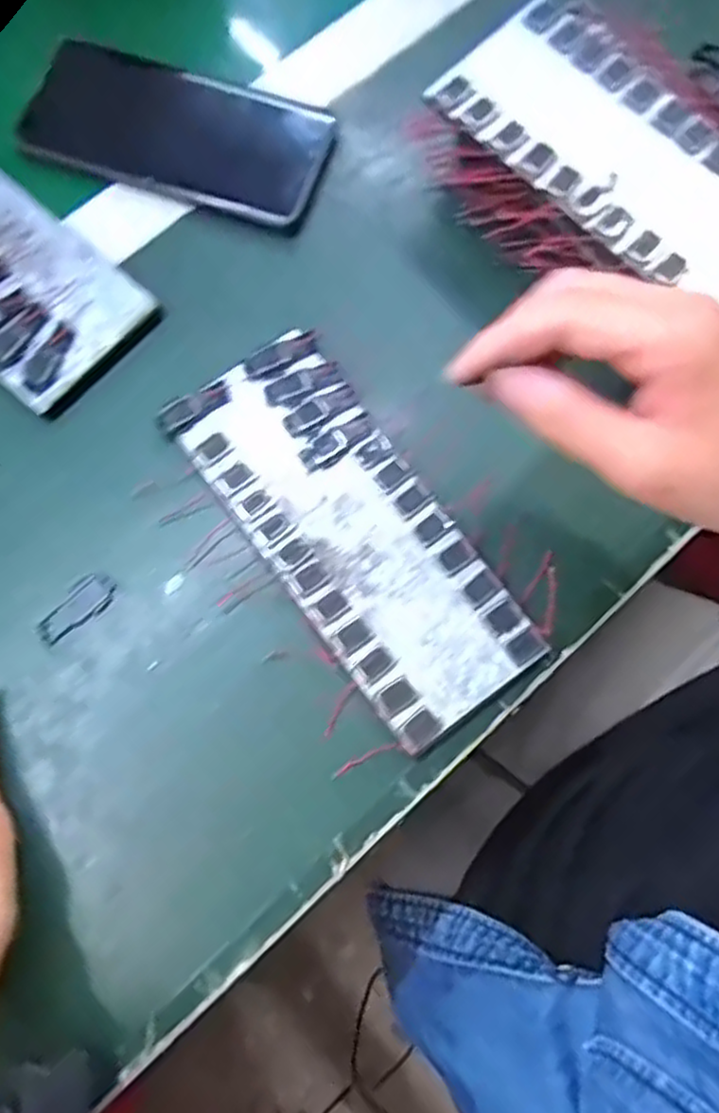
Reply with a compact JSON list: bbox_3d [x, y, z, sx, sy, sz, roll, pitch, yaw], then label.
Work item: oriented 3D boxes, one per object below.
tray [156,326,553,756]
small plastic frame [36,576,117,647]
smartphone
[{"bbox_3d":[-0.003,-0.013,0.351,0.082,0.012,0.198,-37,81,-7],"label":"tray"},{"bbox_3d":[-0.133,0.024,0.348,0.039,0.006,0.018,-39,81,-7],"label":"small plastic frame"},{"bbox_3d":[-0.101,-0.232,0.406,0.169,0.011,0.077,21,80,4],"label":"smartphone"}]

